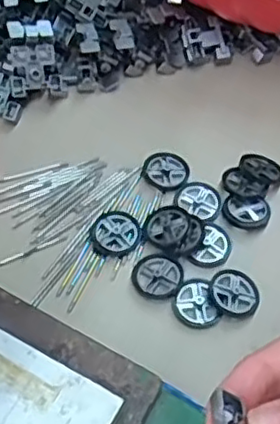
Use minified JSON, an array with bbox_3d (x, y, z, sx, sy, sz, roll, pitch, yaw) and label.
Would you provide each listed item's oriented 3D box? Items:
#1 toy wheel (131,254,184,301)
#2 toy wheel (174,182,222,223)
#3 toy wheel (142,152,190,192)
[{"bbox_3d":[0.009,0.035,0.360,0.027,0.004,0.025,1,56,-2],"label":"toy wheel"},{"bbox_3d":[0.035,-0.007,0.390,0.027,0.004,0.023,35,61,19],"label":"toy wheel"},{"bbox_3d":[0.016,-0.025,0.401,0.027,0.004,0.025,1,56,-2],"label":"toy wheel"}]

